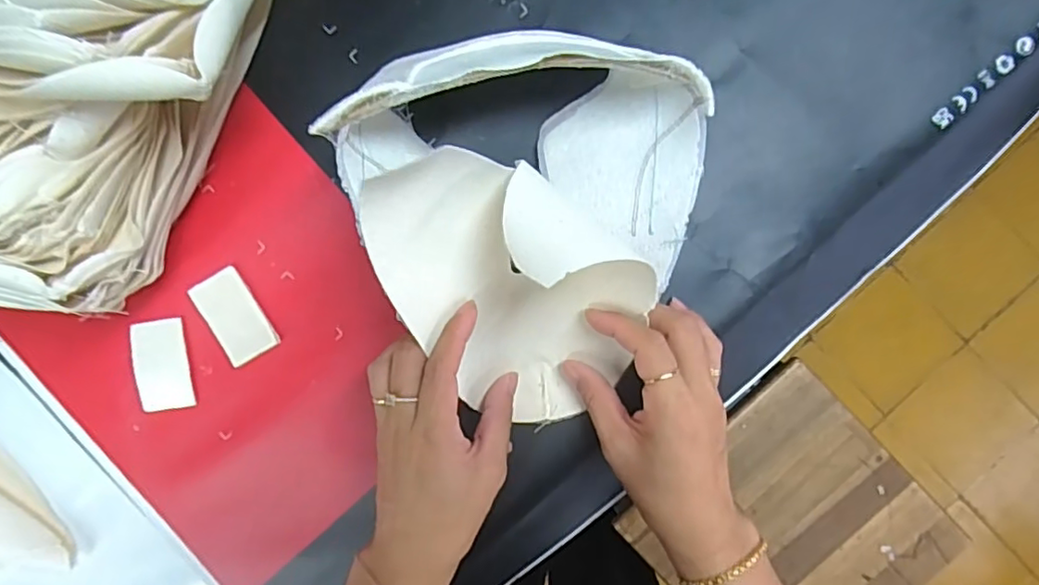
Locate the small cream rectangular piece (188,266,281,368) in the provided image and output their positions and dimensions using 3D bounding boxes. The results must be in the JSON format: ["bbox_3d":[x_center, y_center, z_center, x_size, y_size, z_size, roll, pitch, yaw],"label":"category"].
[{"bbox_3d":[-0.176,0.015,0.375,0.032,0.009,0.056,-28,90,2],"label":"small cream rectangular piece"}]

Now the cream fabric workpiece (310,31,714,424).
[{"bbox_3d":[0.009,-0.052,0.315,0.180,0.106,0.197,0,89,2],"label":"cream fabric workpiece"}]

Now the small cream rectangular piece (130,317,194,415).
[{"bbox_3d":[-0.223,0.046,0.377,0.031,0.004,0.056,-8,95,-8],"label":"small cream rectangular piece"}]

